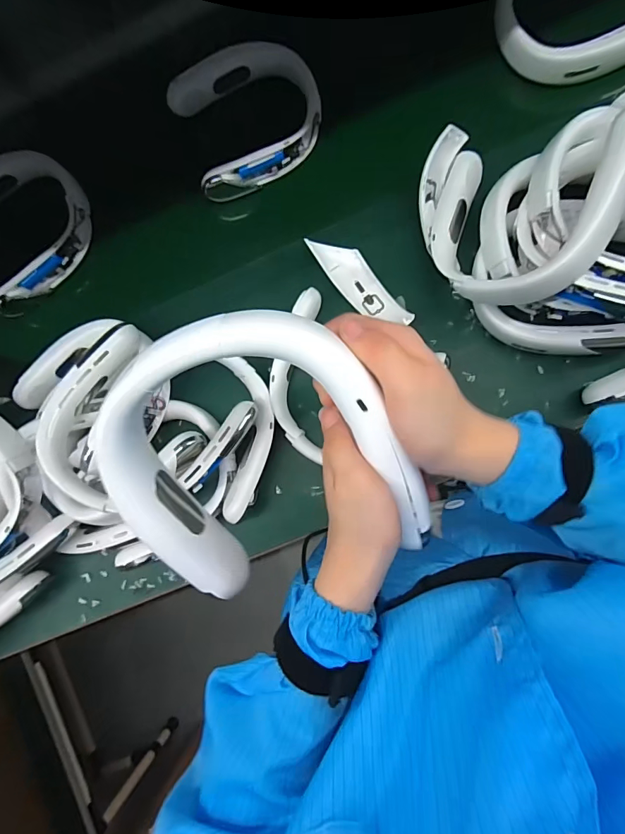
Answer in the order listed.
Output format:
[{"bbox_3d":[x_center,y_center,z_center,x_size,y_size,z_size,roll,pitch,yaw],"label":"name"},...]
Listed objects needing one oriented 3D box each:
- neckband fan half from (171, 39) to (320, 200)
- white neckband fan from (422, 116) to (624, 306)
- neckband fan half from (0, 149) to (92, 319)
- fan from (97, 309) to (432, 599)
[{"bbox_3d":[-0.091,-0.432,0.603,0.193,0.049,0.173,-24,84,5],"label":"neckband fan half"},{"bbox_3d":[0.227,-0.233,0.491,0.233,0.062,0.190,28,107,44],"label":"white neckband fan"},{"bbox_3d":[-0.440,-0.293,0.634,0.207,0.060,0.189,-40,83,3],"label":"neckband fan half"},{"bbox_3d":[-0.038,0.031,0.271,0.180,0.037,0.191,-23,118,14],"label":"fan"}]

